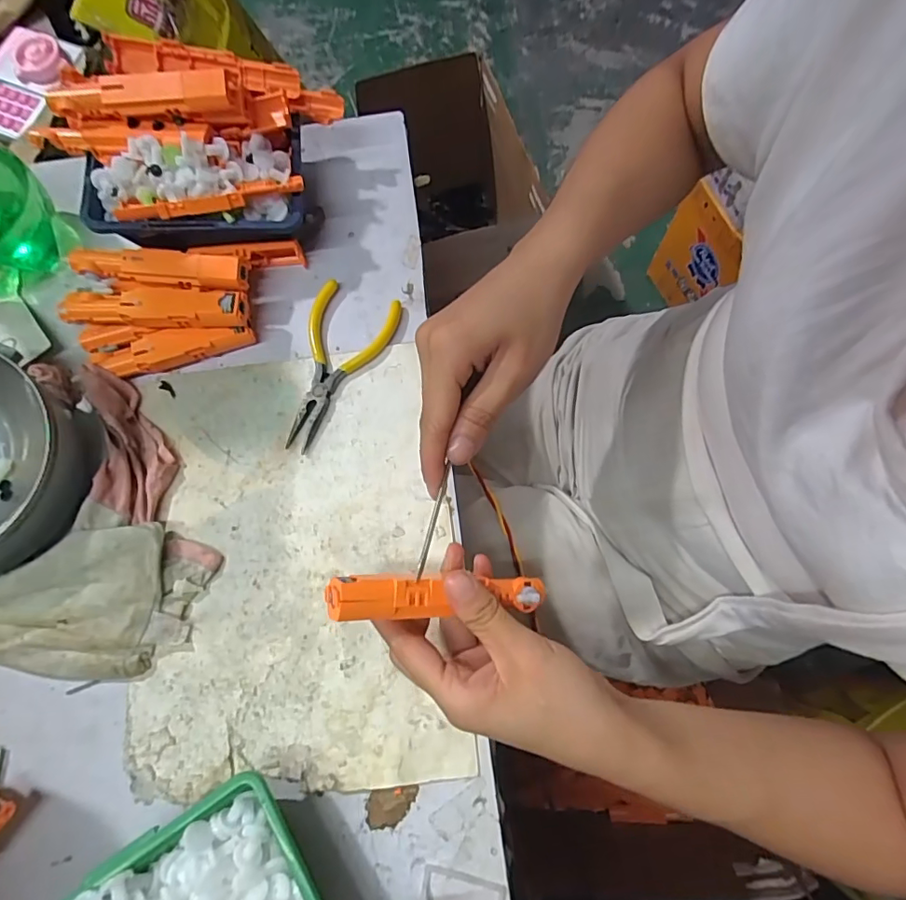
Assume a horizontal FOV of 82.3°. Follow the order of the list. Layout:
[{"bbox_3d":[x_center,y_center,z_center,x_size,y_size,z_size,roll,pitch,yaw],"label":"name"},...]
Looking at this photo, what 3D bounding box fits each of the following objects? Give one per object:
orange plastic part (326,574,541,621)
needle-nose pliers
[{"bbox_3d":[-0.005,0.075,0.268,0.117,0.017,0.020,6,74,-25],"label":"orange plastic part"},{"bbox_3d":[-0.086,-0.058,0.368,0.060,0.008,0.123,20,79,7],"label":"needle-nose pliers"}]

